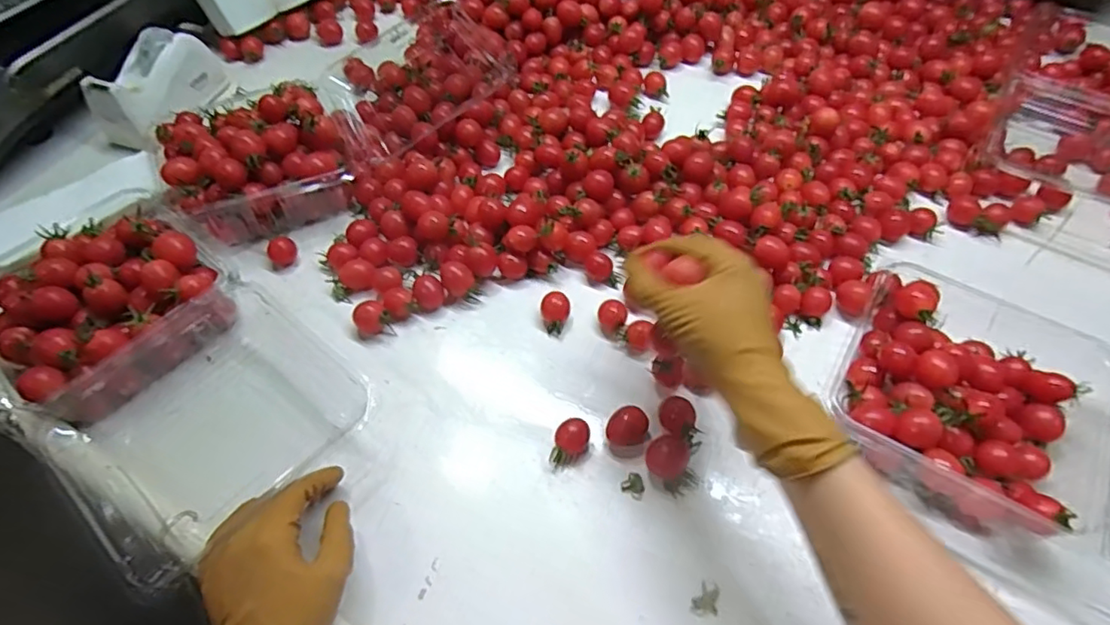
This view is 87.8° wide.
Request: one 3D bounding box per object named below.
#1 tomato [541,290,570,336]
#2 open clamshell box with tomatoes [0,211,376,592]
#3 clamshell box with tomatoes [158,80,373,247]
[{"bbox_3d":[0.001,0.000,0.489,0.023,0.020,0.031,-1,56,0],"label":"tomato"},{"bbox_3d":[-0.310,0.036,0.450,0.318,0.082,0.180,32,62,19],"label":"open clamshell box with tomatoes"},{"bbox_3d":[-0.275,-0.154,0.558,0.184,0.071,0.146,-26,59,-16],"label":"clamshell box with tomatoes"}]

